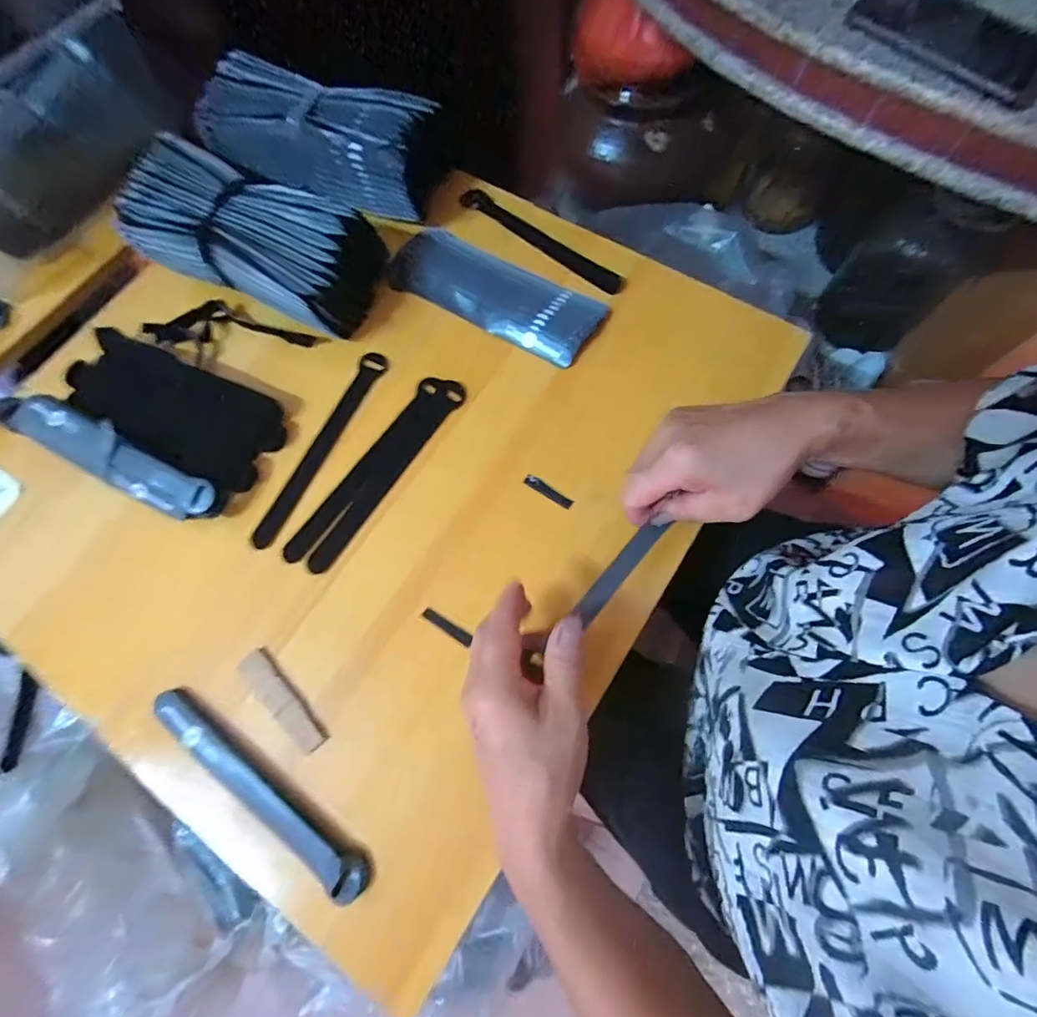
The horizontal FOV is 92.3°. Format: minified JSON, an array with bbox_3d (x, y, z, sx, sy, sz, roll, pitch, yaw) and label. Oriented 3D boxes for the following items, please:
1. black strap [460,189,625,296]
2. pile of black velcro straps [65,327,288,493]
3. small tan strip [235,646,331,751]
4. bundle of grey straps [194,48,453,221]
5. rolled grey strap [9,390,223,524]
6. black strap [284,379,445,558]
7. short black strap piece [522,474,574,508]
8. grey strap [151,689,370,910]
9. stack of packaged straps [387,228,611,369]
[{"bbox_3d":[0.020,-0.269,0.496,0.200,0.008,0.025,39,77,14],"label":"black strap"},{"bbox_3d":[-0.309,-0.090,0.443,0.205,0.025,0.086,23,74,10],"label":"pile of black velcro straps"},{"bbox_3d":[-0.176,0.143,0.367,0.022,0.005,0.086,-41,75,-11],"label":"small tan strip"},{"bbox_3d":[-0.179,-0.346,0.481,0.226,0.086,0.100,10,72,6],"label":"bundle of grey straps"},{"bbox_3d":[-0.338,-0.042,0.417,0.216,0.042,0.042,25,74,10],"label":"rolled grey strap"},{"bbox_3d":[-0.130,-0.037,0.426,0.020,0.011,0.194,33,76,12],"label":"black strap"},{"bbox_3d":[0.025,-0.014,0.415,0.044,0.007,0.009,31,76,12],"label":"short black strap piece"},{"bbox_3d":[-0.184,0.195,0.344,0.198,0.012,0.027,33,76,12],"label":"grey strap"},{"bbox_3d":[-0.021,-0.204,0.470,0.201,0.013,0.078,30,75,12],"label":"stack of packaged straps"}]

